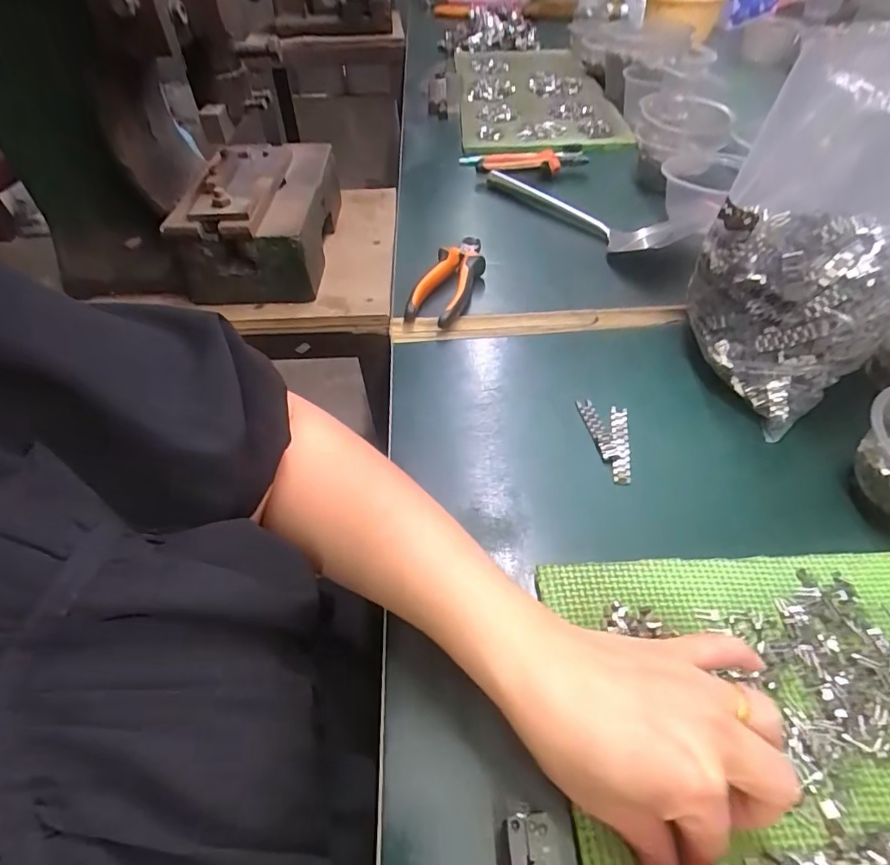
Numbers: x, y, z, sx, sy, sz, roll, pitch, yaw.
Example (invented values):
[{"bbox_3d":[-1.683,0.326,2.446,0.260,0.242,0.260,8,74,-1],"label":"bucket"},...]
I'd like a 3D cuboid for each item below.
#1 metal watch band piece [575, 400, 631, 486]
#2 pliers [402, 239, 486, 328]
[{"bbox_3d":[0.136,0.003,0.401,0.035,0.006,0.082,-10,50,-5],"label":"metal watch band piece"},{"bbox_3d":[0.010,-0.162,0.525,0.049,0.028,0.142,14,52,15],"label":"pliers"}]

